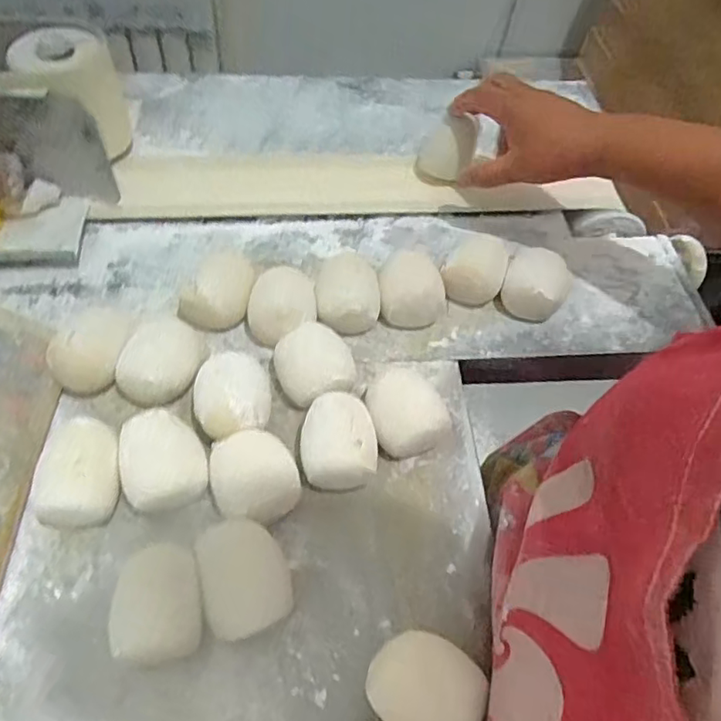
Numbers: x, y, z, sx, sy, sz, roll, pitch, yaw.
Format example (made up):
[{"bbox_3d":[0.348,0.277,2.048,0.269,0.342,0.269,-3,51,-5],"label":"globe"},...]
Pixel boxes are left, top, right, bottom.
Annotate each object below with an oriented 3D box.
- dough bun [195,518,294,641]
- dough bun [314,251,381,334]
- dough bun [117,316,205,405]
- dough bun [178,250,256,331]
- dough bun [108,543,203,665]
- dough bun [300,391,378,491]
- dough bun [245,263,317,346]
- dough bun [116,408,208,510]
[{"bbox_3d":[-0.070,0.132,0.352,0.051,0.031,0.061,-13,59,-12],"label":"dough bun"},{"bbox_3d":[-0.010,-0.053,0.471,0.051,0.043,0.058,0,57,-4],"label":"dough bun"},{"bbox_3d":[-0.142,0.002,0.423,0.048,0.041,0.065,22,58,10],"label":"dough bun"},{"bbox_3d":[-0.113,-0.057,0.461,0.053,0.045,0.059,9,56,2],"label":"dough bun"},{"bbox_3d":[-0.117,0.144,0.338,0.047,0.031,0.060,-11,58,-11],"label":"dough bun"},{"bbox_3d":[-0.016,0.056,0.404,0.051,0.043,0.066,-5,57,-8],"label":"dough bun"},{"bbox_3d":[-0.062,-0.042,0.461,0.053,0.039,0.059,-4,57,-7],"label":"dough bun"},{"bbox_3d":[-0.128,0.067,0.381,0.050,0.039,0.058,-10,58,-11],"label":"dough bun"}]

